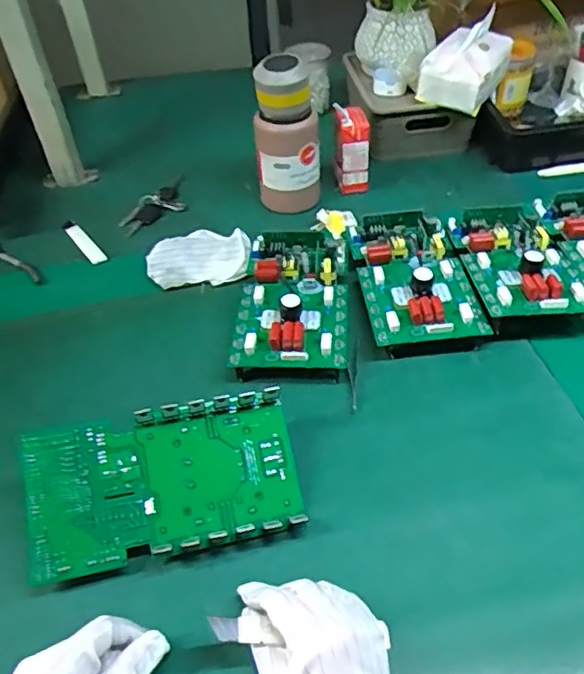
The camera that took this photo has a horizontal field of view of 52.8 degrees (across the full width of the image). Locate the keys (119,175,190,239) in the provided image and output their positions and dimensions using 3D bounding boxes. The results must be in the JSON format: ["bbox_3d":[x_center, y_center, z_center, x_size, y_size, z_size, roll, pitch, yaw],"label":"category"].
[{"bbox_3d":[-0.202,-0.196,0.893,0.046,0.027,0.142,25,53,26],"label":"keys"}]

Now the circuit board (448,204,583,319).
[{"bbox_3d":[0.268,-0.104,0.702,0.124,0.026,0.208,-6,46,-1],"label":"circuit board"}]

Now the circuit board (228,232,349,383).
[{"bbox_3d":[-0.001,-0.049,0.679,0.129,0.040,0.202,-1,46,4],"label":"circuit board"}]

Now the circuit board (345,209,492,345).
[{"bbox_3d":[0.143,-0.079,0.691,0.124,0.034,0.192,-7,46,-2],"label":"circuit board"}]

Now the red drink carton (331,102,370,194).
[{"bbox_3d":[0.088,-0.276,0.870,0.052,0.115,0.049,-1,46,4],"label":"red drink carton"}]

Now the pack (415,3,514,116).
[{"bbox_3d":[0.258,-0.410,0.875,0.106,0.089,0.133,17,50,20],"label":"pack"}]

